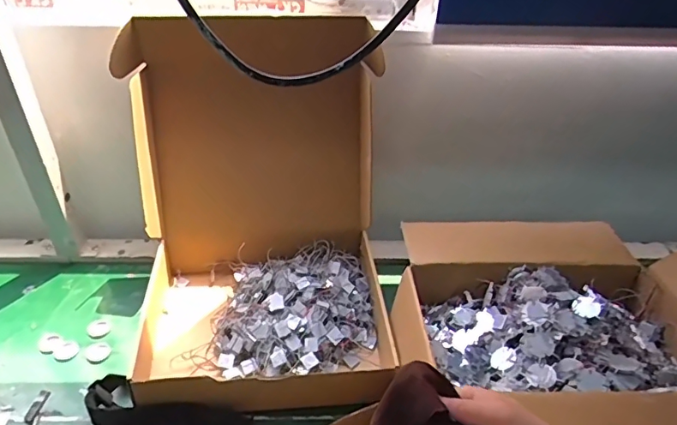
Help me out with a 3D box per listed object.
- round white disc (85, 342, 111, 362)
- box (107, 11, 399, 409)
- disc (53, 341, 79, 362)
[{"bbox_3d":[-0.359,0.209,0.747,0.034,0.007,0.034,1,37,-1],"label":"round white disc"},{"bbox_3d":[-0.113,-0.011,0.714,0.363,0.397,0.447,-4,38,-9],"label":"box"},{"bbox_3d":[-0.405,0.206,0.742,0.033,0.004,0.033,1,37,-1],"label":"disc"}]

